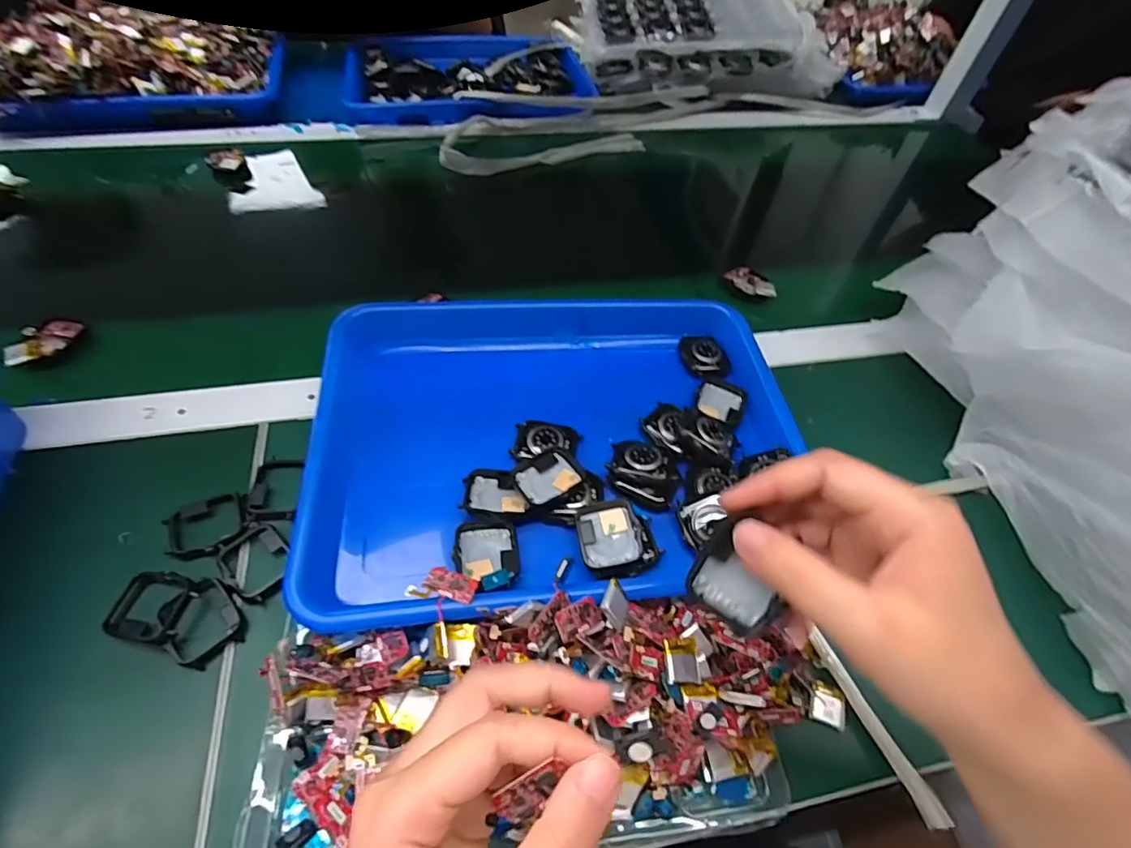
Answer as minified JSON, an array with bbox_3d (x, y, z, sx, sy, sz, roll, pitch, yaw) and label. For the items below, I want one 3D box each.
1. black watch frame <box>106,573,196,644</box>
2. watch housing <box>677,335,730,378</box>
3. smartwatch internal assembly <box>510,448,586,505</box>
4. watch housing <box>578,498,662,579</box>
[{"bbox_3d":[-0.234,0.103,0.304,0.042,0.015,0.038,9,53,2],"label":"black watch frame"},{"bbox_3d":[0.112,-0.056,0.434,0.036,0.012,0.043,-17,56,-17],"label":"watch housing"},{"bbox_3d":[-0.011,0.034,0.346,0.041,0.011,0.034,-23,58,-21],"label":"smartwatch internal assembly"},{"bbox_3d":[0.032,0.069,0.326,0.048,0.017,0.043,-8,54,-11],"label":"watch housing"}]

